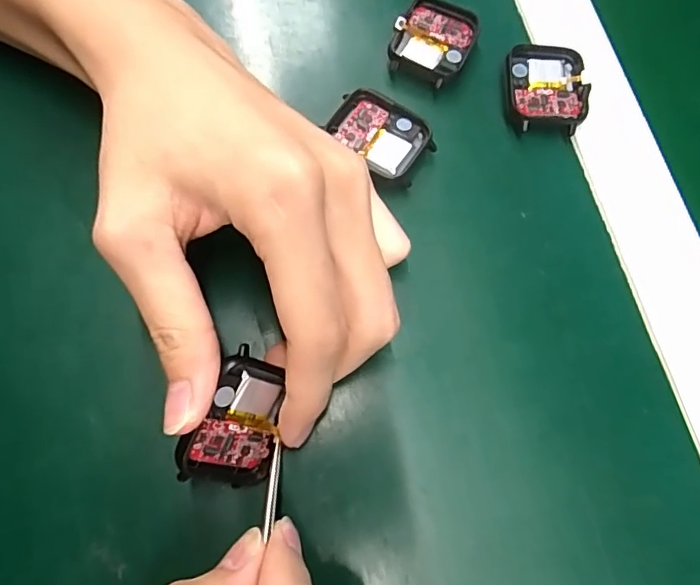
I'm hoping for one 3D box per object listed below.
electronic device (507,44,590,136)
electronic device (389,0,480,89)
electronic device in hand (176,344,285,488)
[{"bbox_3d":[0.093,-0.097,0.238,0.037,0.009,0.044,3,72,0],"label":"electronic device"},{"bbox_3d":[0.040,-0.122,0.243,0.036,0.011,0.043,22,73,5],"label":"electronic device"},{"bbox_3d":[-0.040,0.045,0.178,0.013,0.036,0.046,21,84,48],"label":"electronic device in hand"}]

